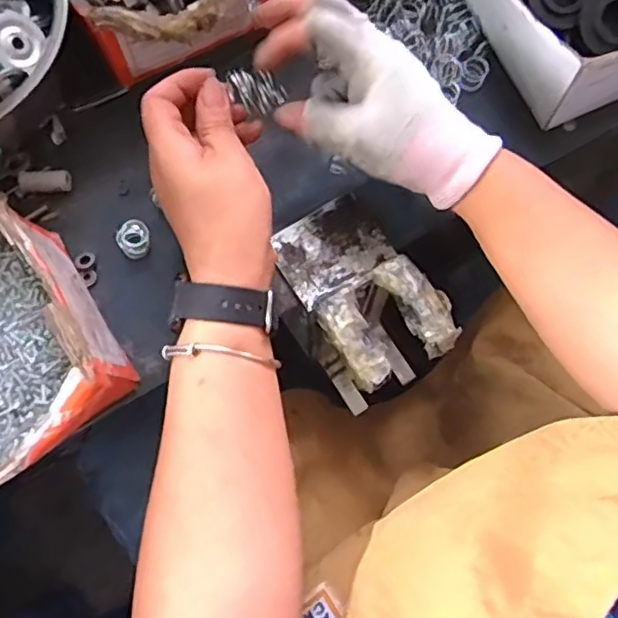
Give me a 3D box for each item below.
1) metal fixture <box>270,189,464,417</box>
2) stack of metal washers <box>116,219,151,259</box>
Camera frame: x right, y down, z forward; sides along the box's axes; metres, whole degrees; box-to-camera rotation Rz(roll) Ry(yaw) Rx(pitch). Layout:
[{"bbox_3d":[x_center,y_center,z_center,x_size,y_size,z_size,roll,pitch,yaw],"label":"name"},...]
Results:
[{"bbox_3d":[0.029,-0.011,0.411,0.091,0.031,0.131,-32,78,-9],"label":"metal fixture"},{"bbox_3d":[-0.119,-0.048,0.422,0.022,0.018,0.020,-32,78,-9],"label":"stack of metal washers"}]

